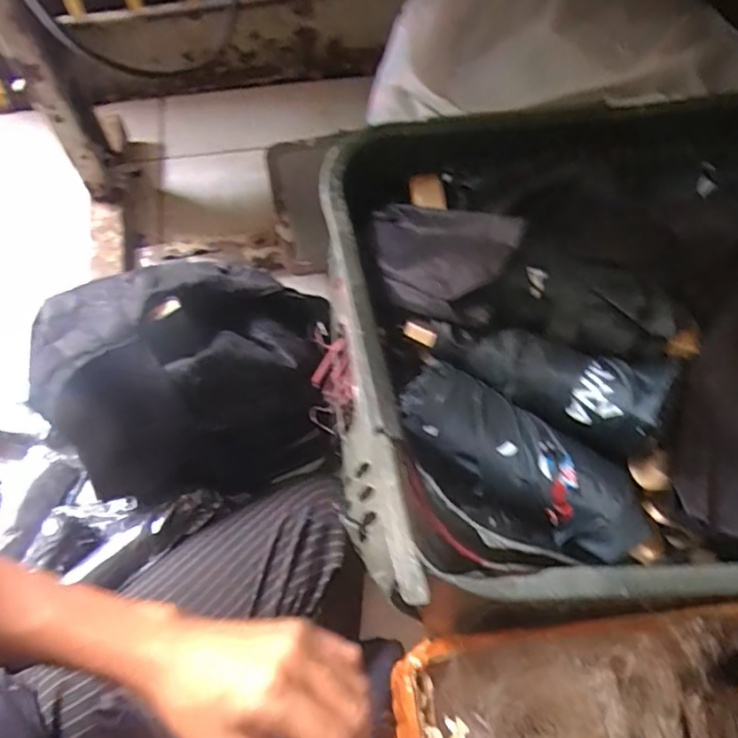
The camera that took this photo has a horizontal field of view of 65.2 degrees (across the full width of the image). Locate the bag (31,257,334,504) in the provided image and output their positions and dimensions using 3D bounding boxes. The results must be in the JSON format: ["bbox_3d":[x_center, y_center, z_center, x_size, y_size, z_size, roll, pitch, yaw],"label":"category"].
[{"bbox_3d":[-0.172,0.006,0.573,0.257,0.151,0.202,-6,60,-4],"label":"bag"}]

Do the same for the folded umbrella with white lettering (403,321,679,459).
[{"bbox_3d":[0.102,-0.006,0.363,0.154,0.039,0.060,31,64,16],"label":"folded umbrella with white lettering"}]

